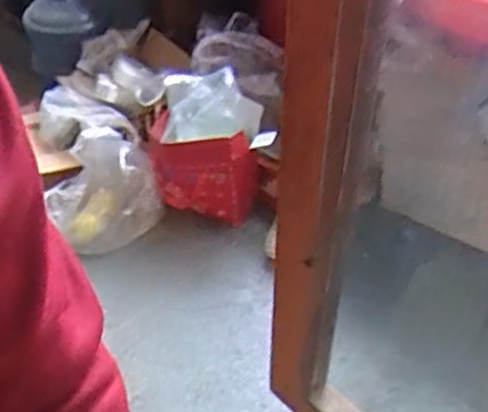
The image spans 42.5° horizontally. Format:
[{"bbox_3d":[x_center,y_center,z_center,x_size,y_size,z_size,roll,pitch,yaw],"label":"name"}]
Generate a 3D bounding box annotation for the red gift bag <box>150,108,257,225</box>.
[{"bbox_3d":[-0.108,-0.084,1.624,0.267,0.272,0.124,6,45,7],"label":"red gift bag"}]

